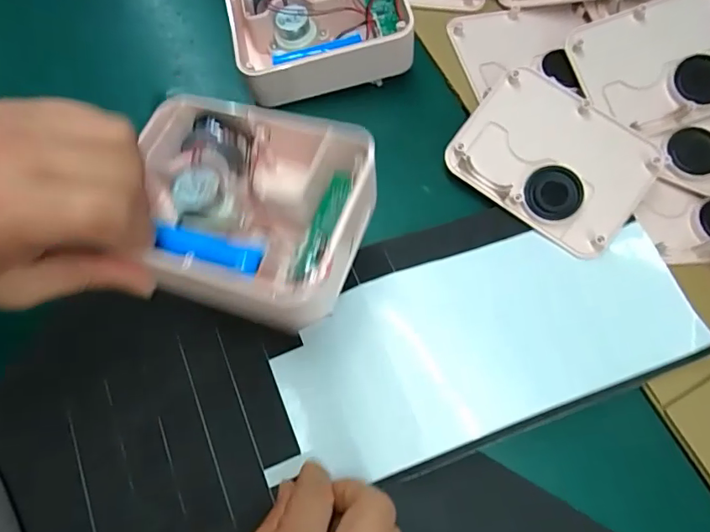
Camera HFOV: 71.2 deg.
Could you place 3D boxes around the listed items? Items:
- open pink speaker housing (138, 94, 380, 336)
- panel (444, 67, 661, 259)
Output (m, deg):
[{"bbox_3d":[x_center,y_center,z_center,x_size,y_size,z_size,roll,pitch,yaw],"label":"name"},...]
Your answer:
[{"bbox_3d":[-0.057,-0.034,0.252,0.122,0.038,0.107,16,74,7],"label":"open pink speaker housing"},{"bbox_3d":[0.137,-0.076,0.345,0.124,0.016,0.095,38,71,10],"label":"panel"}]

